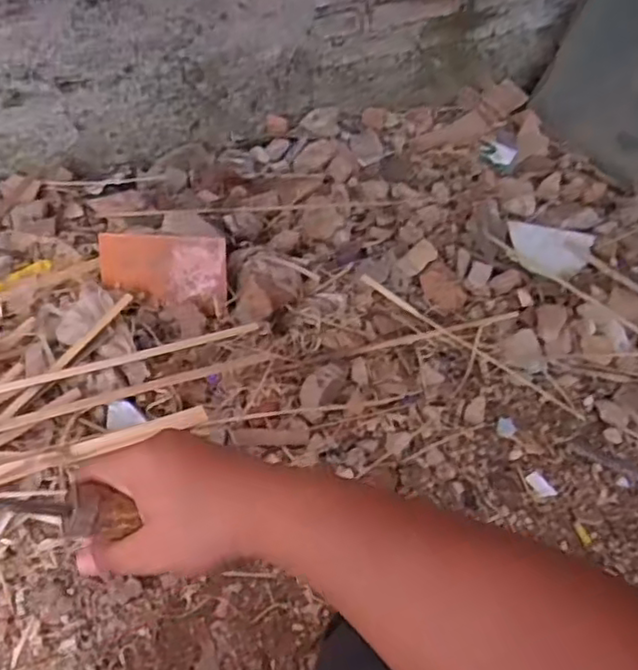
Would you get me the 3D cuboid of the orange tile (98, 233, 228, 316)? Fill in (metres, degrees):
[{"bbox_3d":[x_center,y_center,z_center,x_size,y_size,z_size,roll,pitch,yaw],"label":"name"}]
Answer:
[{"bbox_3d":[-0.243,-0.099,1.067,0.197,0.108,0.020,4,13,5],"label":"orange tile"}]

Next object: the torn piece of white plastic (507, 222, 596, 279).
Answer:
[{"bbox_3d":[0.428,-0.168,1.288,0.152,0.015,0.115,26,62,13],"label":"torn piece of white plastic"}]

